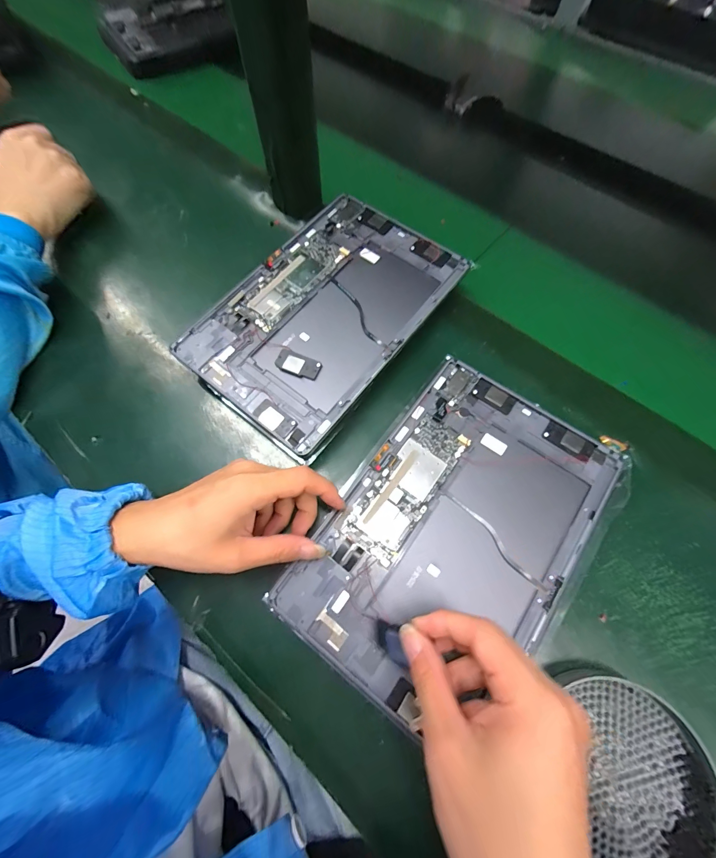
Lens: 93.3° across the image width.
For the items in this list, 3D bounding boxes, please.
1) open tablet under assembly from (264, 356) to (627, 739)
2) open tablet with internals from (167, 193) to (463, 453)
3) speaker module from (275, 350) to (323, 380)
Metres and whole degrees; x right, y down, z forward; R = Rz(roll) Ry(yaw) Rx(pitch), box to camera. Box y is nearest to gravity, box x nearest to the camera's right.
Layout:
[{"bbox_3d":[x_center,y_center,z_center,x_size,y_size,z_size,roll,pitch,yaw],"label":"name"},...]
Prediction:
[{"bbox_3d":[0.077,0.074,0.264,0.168,0.016,0.253,35,76,11],"label":"open tablet under assembly"},{"bbox_3d":[-0.030,-0.115,0.331,0.163,0.025,0.249,37,76,11],"label":"open tablet with internals"},{"bbox_3d":[-0.054,-0.058,0.304,0.041,0.004,0.021,21,68,8],"label":"speaker module"}]

